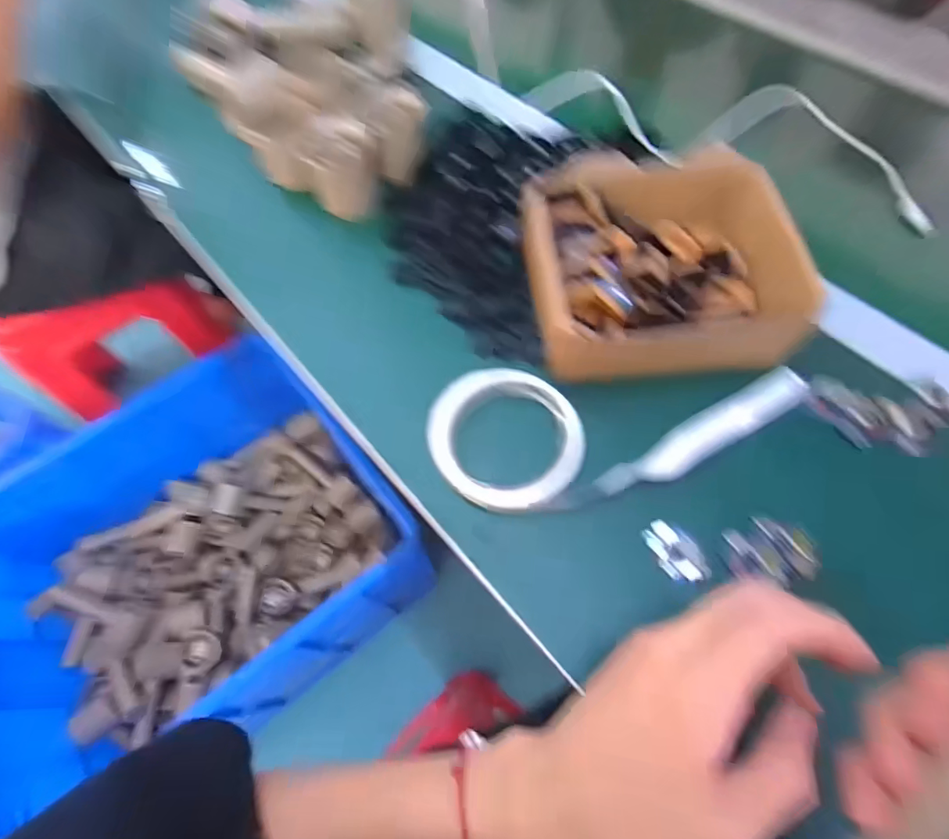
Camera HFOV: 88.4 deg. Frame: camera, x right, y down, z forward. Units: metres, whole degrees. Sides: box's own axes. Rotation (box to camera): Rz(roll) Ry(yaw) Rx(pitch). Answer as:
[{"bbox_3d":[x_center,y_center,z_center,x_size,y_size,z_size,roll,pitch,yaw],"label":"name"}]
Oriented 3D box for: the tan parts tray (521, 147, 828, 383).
[{"bbox_3d":[0.135,-0.109,0.355,0.180,0.070,0.155,-7,64,-1],"label":"tan parts tray"}]

